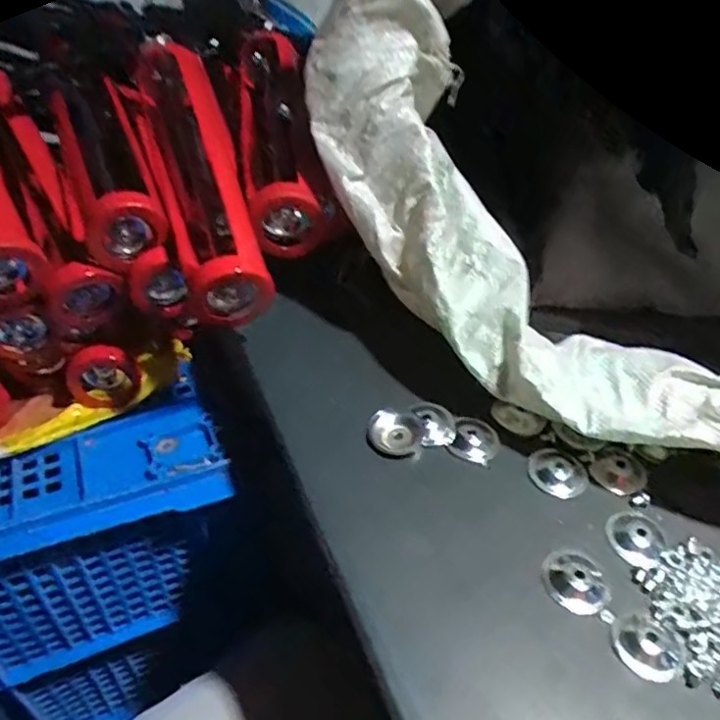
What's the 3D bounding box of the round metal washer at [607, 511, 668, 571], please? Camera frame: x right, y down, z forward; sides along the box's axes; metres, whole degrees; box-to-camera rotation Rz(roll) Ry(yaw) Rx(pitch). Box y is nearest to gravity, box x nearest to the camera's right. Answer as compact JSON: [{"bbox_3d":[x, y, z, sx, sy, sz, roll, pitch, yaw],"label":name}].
[{"bbox_3d":[0.149,0.095,0.342,0.030,0.004,0.035,28,47,25],"label":"round metal washer"}]

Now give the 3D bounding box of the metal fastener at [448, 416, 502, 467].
[{"bbox_3d":[0.070,0.050,0.387,0.029,0.004,0.029,1,63,-2],"label":"metal fastener"}]

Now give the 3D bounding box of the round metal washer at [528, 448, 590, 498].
[{"bbox_3d":[0.117,0.066,0.374,0.030,0.004,0.034,-30,52,-32],"label":"round metal washer"}]

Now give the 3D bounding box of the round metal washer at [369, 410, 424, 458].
[{"bbox_3d":[0.022,0.045,0.385,0.031,0.004,0.029,7,62,-1],"label":"round metal washer"}]

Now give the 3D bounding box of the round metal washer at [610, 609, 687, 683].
[{"bbox_3d":[0.136,0.134,0.299,0.029,0.004,0.031,2,42,-2],"label":"round metal washer"}]

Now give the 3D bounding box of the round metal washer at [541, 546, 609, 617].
[{"bbox_3d":[0.110,0.111,0.322,0.030,0.004,0.034,-10,44,-15],"label":"round metal washer"}]

